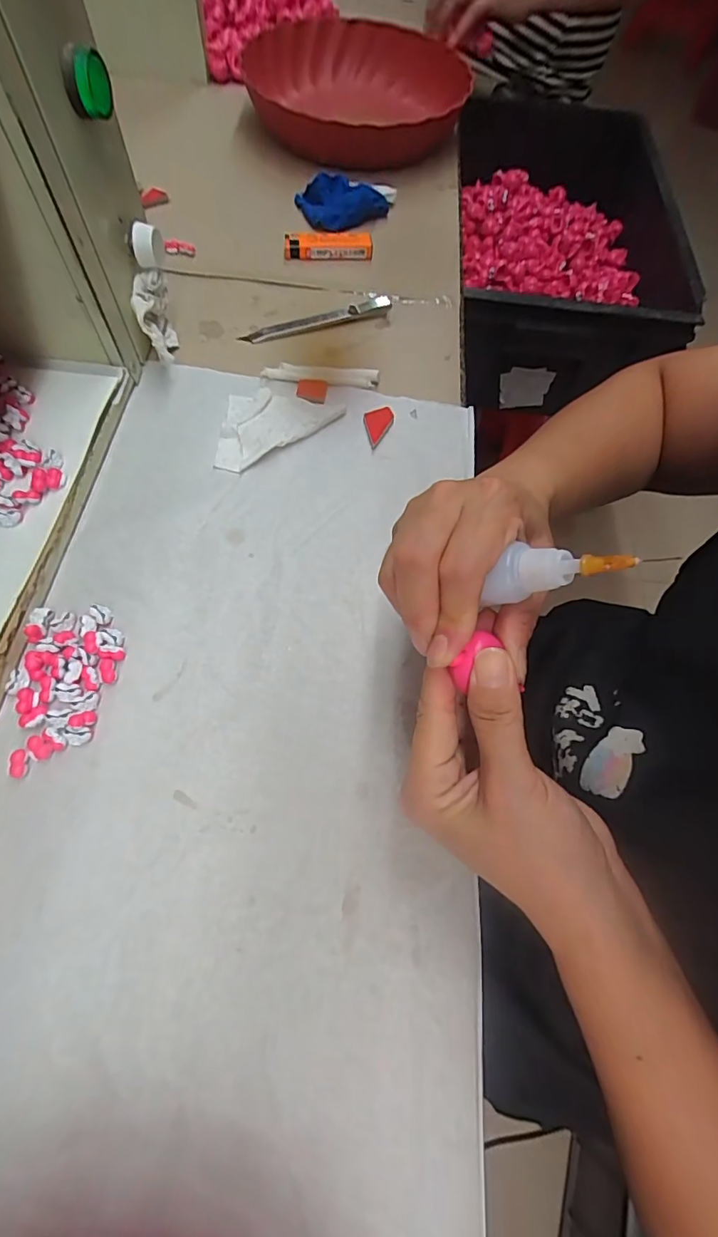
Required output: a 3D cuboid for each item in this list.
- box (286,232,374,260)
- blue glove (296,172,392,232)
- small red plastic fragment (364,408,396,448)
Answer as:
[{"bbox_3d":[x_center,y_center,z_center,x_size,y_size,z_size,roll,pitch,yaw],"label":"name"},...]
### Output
[{"bbox_3d":[-0.028,-0.342,0.451,0.078,0.015,0.019,-6,66,-6],"label":"box"},{"bbox_3d":[-0.015,-0.409,0.478,0.082,0.020,0.067,-30,71,-16],"label":"blue glove"},{"bbox_3d":[0.017,-0.146,0.372,0.024,0.004,0.032,-12,67,-9],"label":"small red plastic fragment"}]

